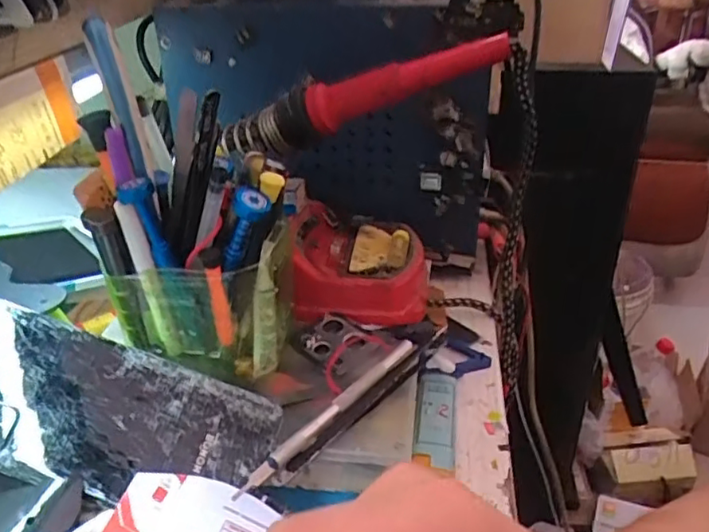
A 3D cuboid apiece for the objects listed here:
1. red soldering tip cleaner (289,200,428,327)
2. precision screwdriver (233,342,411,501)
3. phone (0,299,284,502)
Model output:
[{"bbox_3d":[0.004,-0.005,0.421,0.092,0.040,0.095,-1,29,-1],"label":"red soldering tip cleaner"},{"bbox_3d":[-0.011,0.072,0.319,0.009,0.008,0.131,22,36,34],"label":"precision screwdriver"},{"bbox_3d":[-0.117,0.071,0.293,0.151,0.009,0.069,20,67,-1],"label":"phone"}]

